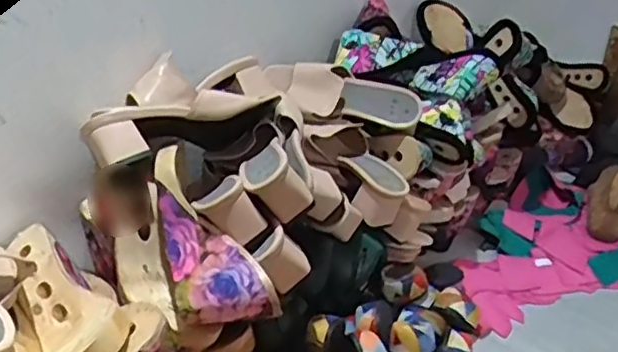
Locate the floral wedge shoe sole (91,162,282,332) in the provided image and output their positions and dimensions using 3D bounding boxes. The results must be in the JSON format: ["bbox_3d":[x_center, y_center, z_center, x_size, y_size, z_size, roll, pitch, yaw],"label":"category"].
[{"bbox_3d":[-0.144,0.089,0.678,0.245,0.108,0.078,31,38,24],"label":"floral wedge shoe sole"}]

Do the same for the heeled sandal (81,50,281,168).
[{"bbox_3d":[-0.139,-0.070,0.752,0.235,0.093,0.091,-16,32,-30],"label":"heeled sandal"}]

